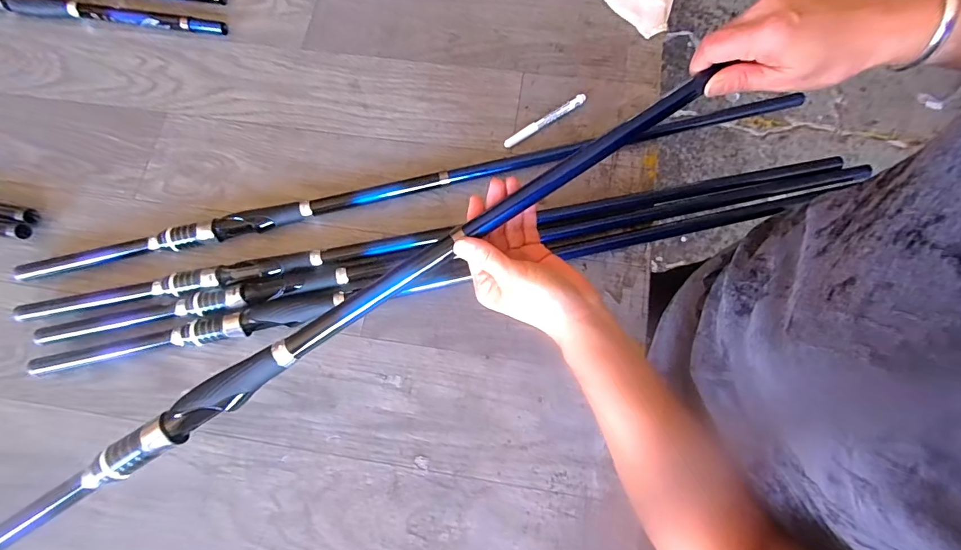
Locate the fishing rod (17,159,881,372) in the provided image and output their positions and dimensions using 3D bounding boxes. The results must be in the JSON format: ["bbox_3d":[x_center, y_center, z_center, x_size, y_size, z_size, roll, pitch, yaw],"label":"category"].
[{"bbox_3d":[-0.012,-0.005,0.495,0.942,0.027,0.031,-13,74,-3],"label":"fishing rod"}]

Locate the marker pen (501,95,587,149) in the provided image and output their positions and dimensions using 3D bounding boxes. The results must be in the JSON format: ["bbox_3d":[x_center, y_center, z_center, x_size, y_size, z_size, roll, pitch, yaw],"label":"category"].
[{"bbox_3d":[0.083,-0.197,0.549,0.119,0.014,0.013,-31,76,-8],"label":"marker pen"}]

